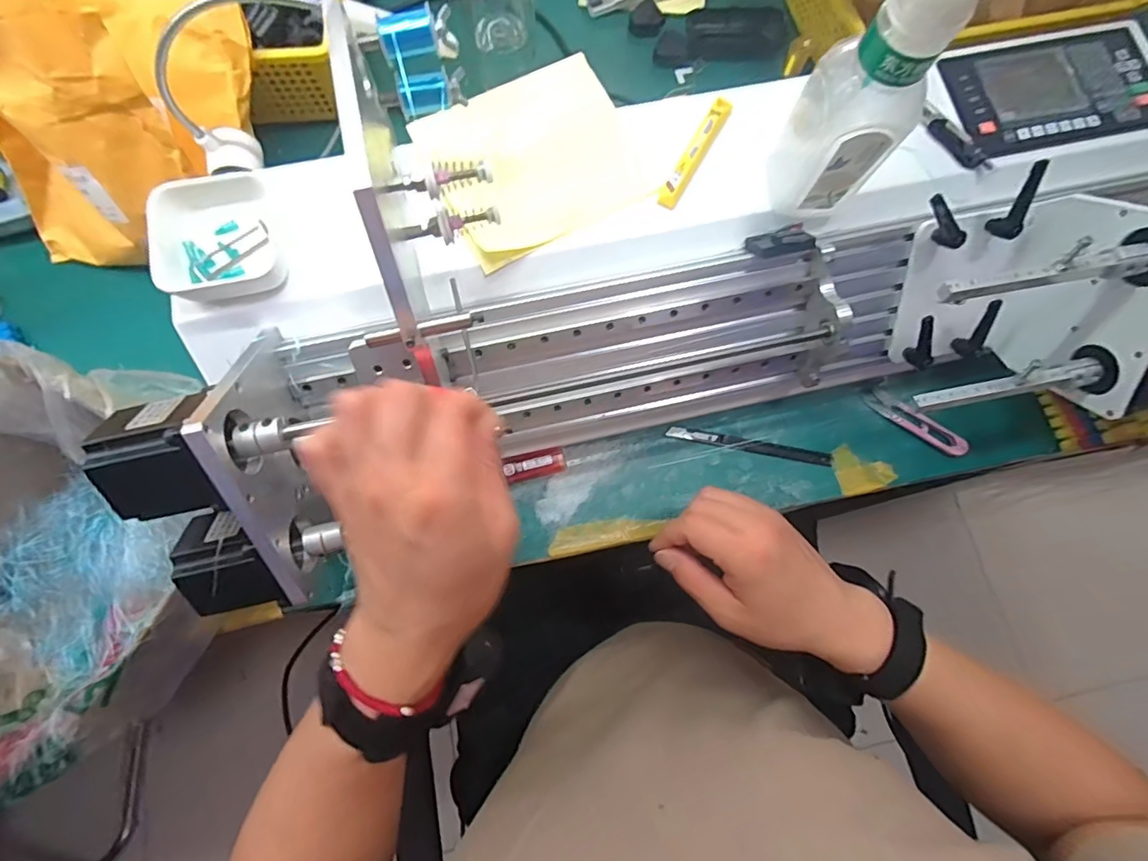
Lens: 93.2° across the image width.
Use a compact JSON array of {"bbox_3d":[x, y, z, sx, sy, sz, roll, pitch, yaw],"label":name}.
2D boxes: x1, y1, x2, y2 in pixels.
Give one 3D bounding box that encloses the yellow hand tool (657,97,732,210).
[{"bbox_3d":[0.093,-0.212,0.414,0.015,0.011,0.101,30,76,7],"label":"yellow hand tool"}]

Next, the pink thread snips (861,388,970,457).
[{"bbox_3d":[0.317,-0.008,0.506,0.099,0.012,0.020,35,77,8],"label":"pink thread snips"}]

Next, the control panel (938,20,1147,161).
[{"bbox_3d":[0.389,-0.276,0.439,0.173,0.016,0.100,-10,75,-4],"label":"control panel"}]

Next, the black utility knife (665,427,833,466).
[{"bbox_3d":[0.161,0.013,0.499,0.150,0.004,0.011,11,75,2],"label":"black utility knife"}]

